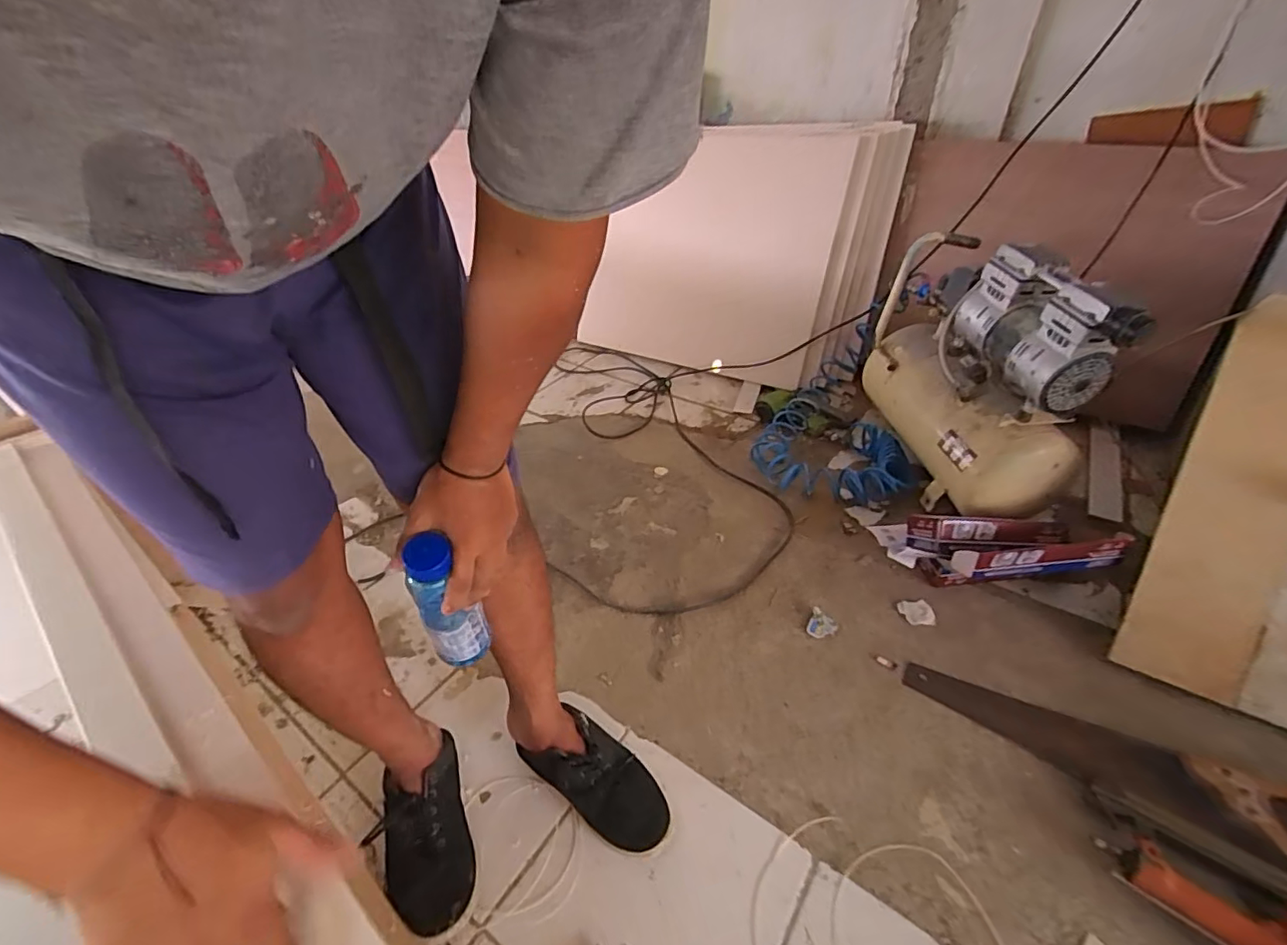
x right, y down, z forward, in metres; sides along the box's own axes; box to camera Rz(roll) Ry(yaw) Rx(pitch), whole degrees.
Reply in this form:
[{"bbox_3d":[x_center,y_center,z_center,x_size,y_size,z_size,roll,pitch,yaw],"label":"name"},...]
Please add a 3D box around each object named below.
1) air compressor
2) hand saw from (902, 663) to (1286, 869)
[{"bbox_3d":[0.707,-0.249,1.201,0.231,0.433,0.587,-3,37,-2],"label":"air compressor"},{"bbox_3d":[0.695,0.420,0.804,0.560,0.029,0.132,17,42,21],"label":"hand saw"}]

